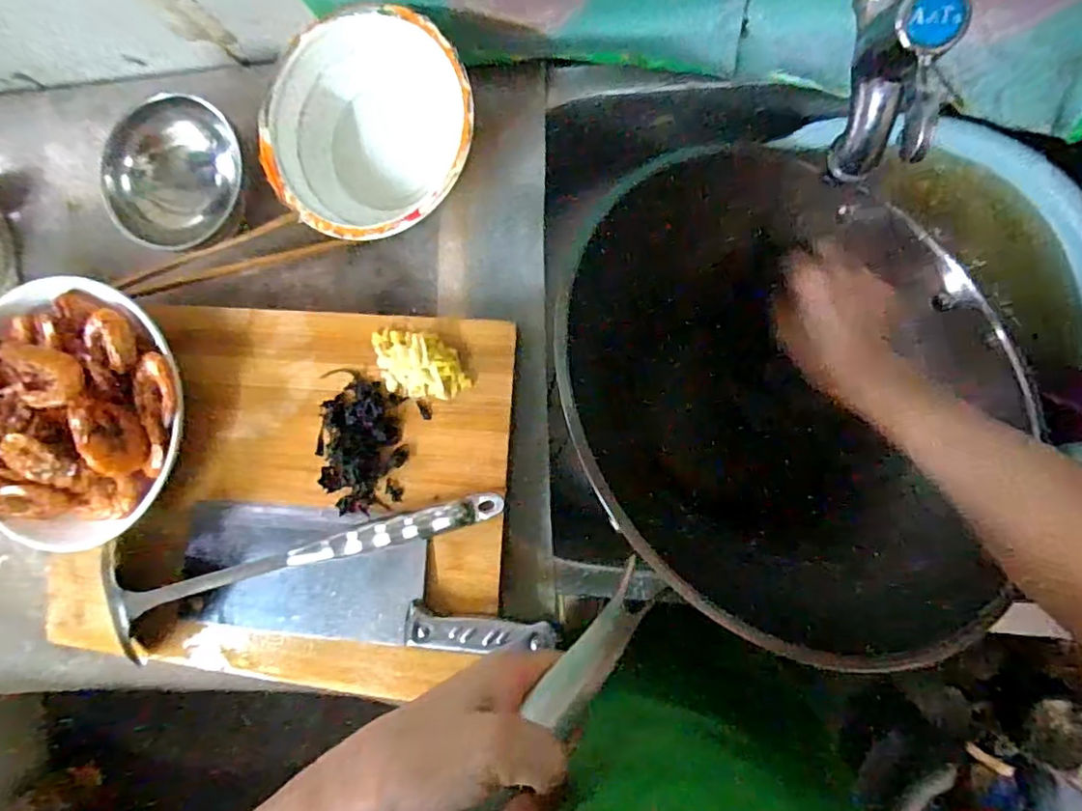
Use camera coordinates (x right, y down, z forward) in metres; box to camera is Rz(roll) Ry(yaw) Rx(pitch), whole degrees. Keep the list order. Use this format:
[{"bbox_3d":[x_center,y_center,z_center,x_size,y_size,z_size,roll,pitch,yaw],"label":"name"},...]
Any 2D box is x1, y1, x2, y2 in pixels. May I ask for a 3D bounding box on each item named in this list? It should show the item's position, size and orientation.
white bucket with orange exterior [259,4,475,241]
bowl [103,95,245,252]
[{"bbox_3d":[-0.121,-0.192,0.422,0.145,0.053,0.150,0,89,9],"label":"white bucket with orange exterior"},{"bbox_3d":[-0.279,-0.174,0.449,0.090,0.035,0.110,17,92,9],"label":"bowl"}]

